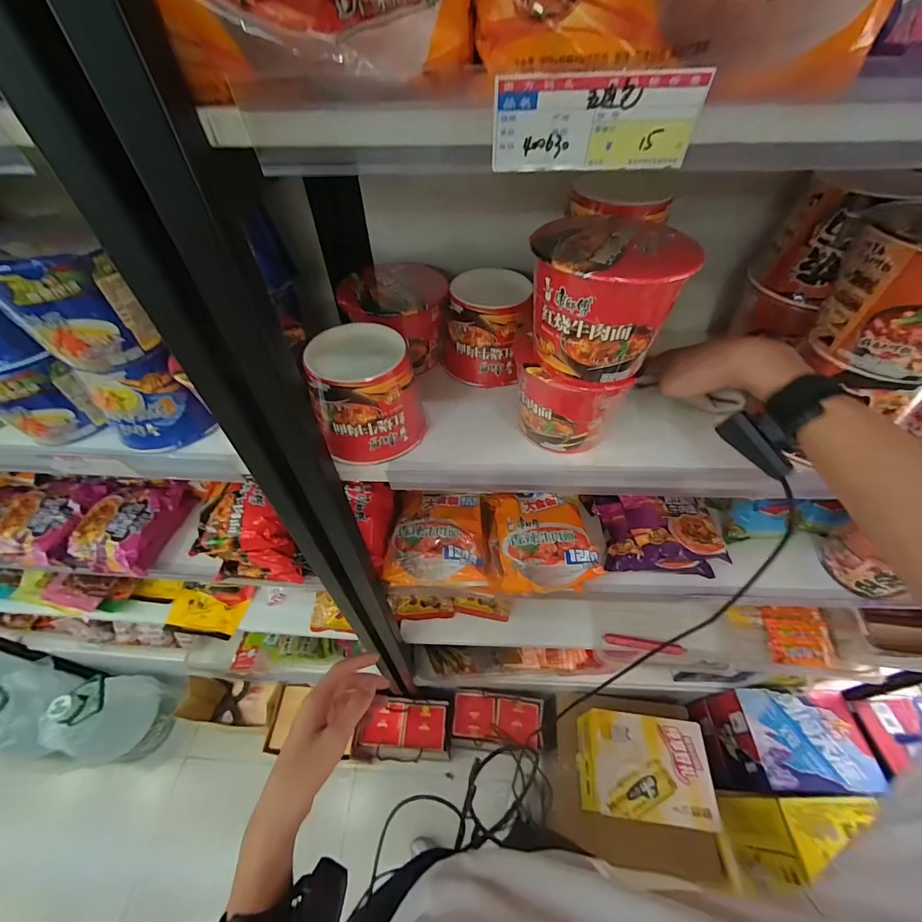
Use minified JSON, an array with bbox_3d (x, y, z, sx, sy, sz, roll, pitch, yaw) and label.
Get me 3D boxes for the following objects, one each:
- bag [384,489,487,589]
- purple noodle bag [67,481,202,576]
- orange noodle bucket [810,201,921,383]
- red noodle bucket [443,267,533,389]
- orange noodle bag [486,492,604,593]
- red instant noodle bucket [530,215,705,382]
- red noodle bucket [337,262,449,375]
[{"bbox_3d":[-0.038,0.124,0.647,0.154,0.053,0.143,3,51,2],"label":"bag"},{"bbox_3d":[-0.590,0.110,0.699,0.141,0.066,0.165,6,51,4],"label":"purple noodle bag"},{"bbox_3d":[0.404,-0.149,0.352,0.116,0.109,0.134,-34,58,-25],"label":"orange noodle bucket"},{"bbox_3d":[0.034,-0.174,0.520,0.104,0.110,0.101,3,50,2],"label":"red noodle bucket"},{"bbox_3d":[0.135,0.124,0.637,0.151,0.042,0.160,-2,50,-2],"label":"orange noodle bag"},{"bbox_3d":[0.122,-0.143,0.350,0.122,0.099,0.106,-1,50,-1],"label":"red instant noodle bucket"},{"bbox_3d":[-0.084,-0.190,0.529,0.126,0.093,0.132,0,50,0],"label":"red noodle bucket"}]

